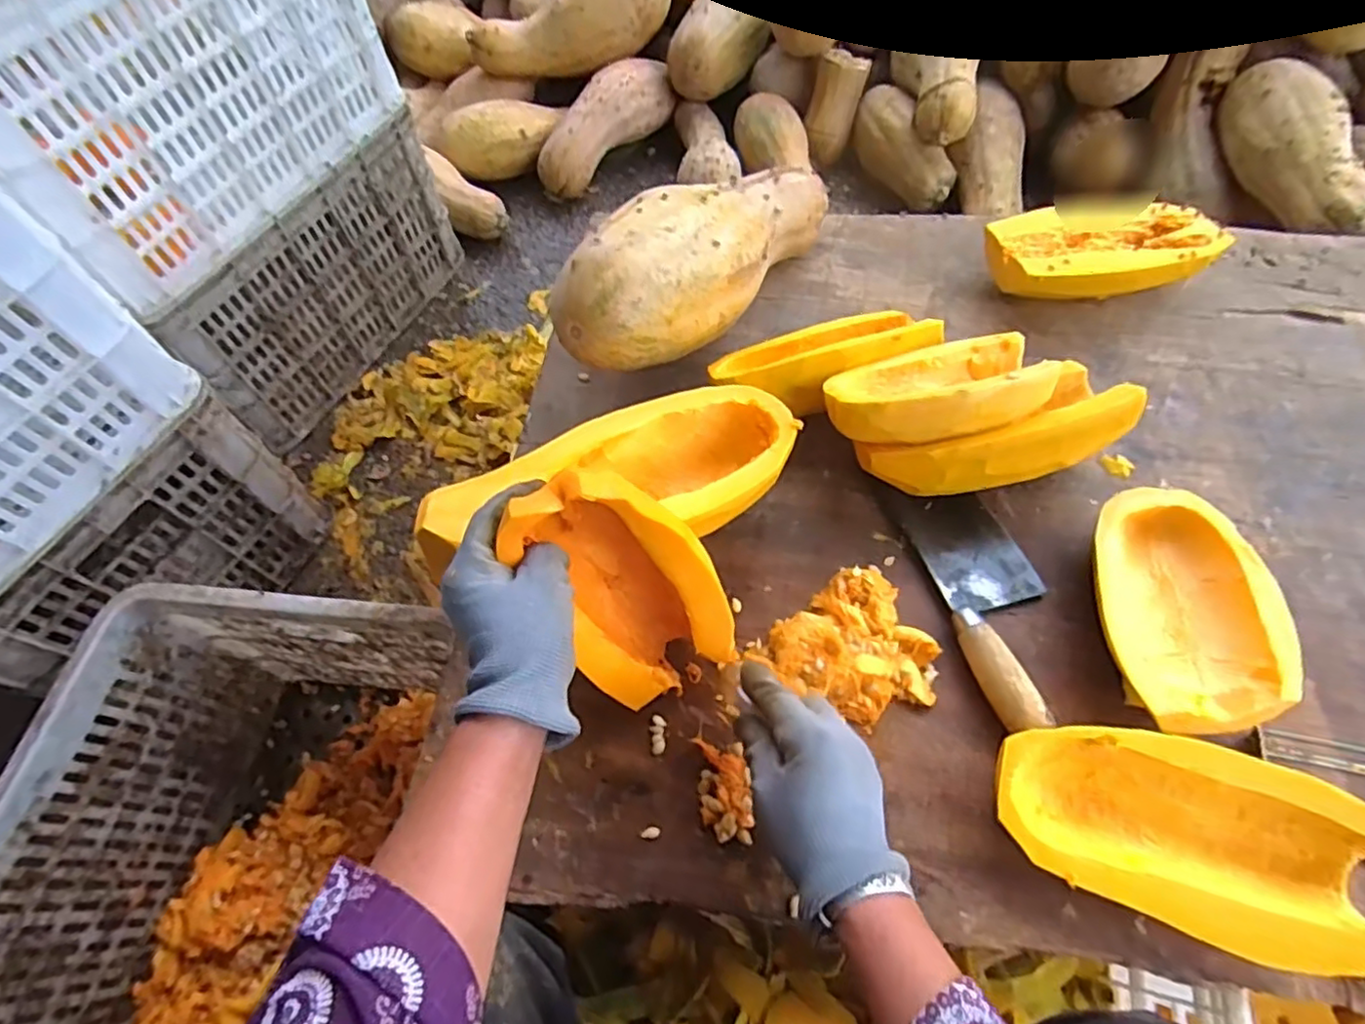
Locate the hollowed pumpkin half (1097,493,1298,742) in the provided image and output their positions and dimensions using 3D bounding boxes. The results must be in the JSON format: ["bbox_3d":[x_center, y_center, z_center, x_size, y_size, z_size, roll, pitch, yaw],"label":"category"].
[{"bbox_3d":[0.355,0.069,0.475,0.107,0.061,0.184,2,61,5],"label":"hollowed pumpkin half"}]

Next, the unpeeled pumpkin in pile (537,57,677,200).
[{"bbox_3d":[-0.162,-0.762,1.279,0.108,0.111,0.328,37,70,21],"label":"unpeeled pumpkin in pile"}]

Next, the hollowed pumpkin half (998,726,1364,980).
[{"bbox_3d":[0.296,0.196,0.401,0.201,0.063,0.104,17,64,13],"label":"hollowed pumpkin half"}]

